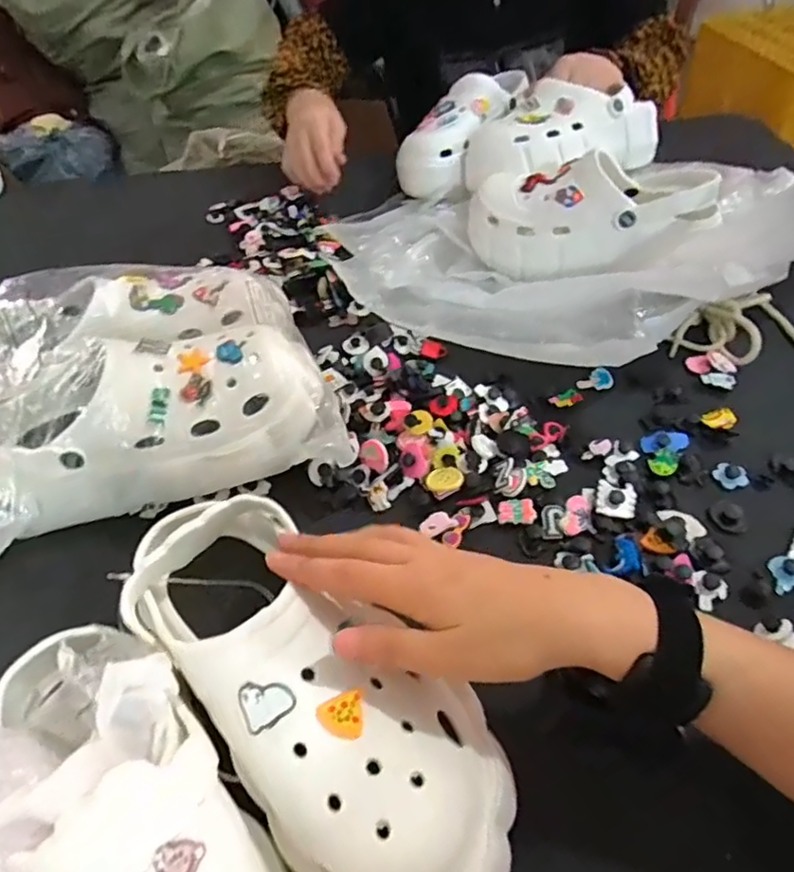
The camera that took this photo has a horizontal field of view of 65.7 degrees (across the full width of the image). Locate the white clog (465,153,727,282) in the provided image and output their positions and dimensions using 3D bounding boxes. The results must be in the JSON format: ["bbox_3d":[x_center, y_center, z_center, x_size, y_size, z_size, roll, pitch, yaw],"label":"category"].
[{"bbox_3d":[0.196,-0.226,0.626,0.234,0.094,0.103,-3,49,2],"label":"white clog"}]

